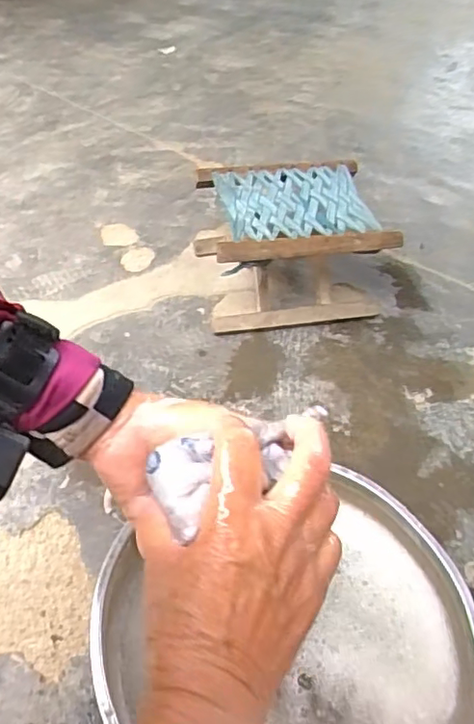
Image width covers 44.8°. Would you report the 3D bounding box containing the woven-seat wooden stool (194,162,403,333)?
[{"bbox_3d":[0.089,-0.195,0.959,0.277,0.169,0.243,-6,48,-7],"label":"woven-seat wooden stool"}]

